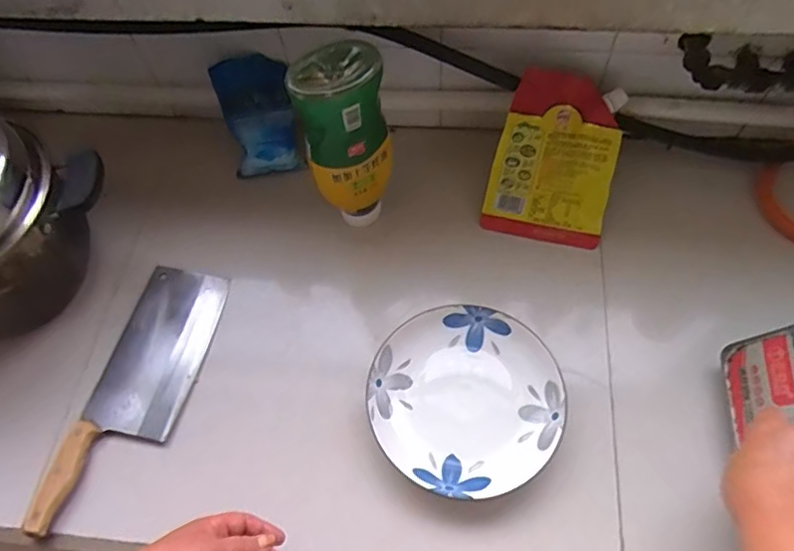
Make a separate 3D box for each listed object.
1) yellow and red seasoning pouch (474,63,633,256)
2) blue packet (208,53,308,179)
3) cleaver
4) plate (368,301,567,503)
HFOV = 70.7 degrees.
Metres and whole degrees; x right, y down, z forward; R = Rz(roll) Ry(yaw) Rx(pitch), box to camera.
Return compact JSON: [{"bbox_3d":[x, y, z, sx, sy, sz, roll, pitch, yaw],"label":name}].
[{"bbox_3d":[0.191,-0.137,0.672,0.140,0.038,0.192,14,99,9],"label":"yellow and red seasoning pouch"},{"bbox_3d":[-0.176,-0.205,0.724,0.112,0.034,0.145,-11,100,24],"label":"blue packet"},{"bbox_3d":[-0.291,0.128,0.630,0.111,0.034,0.304,9,63,8],"label":"cleaver"},{"bbox_3d":[0.072,0.127,0.588,0.190,0.023,0.197,-2,62,3],"label":"plate"}]

